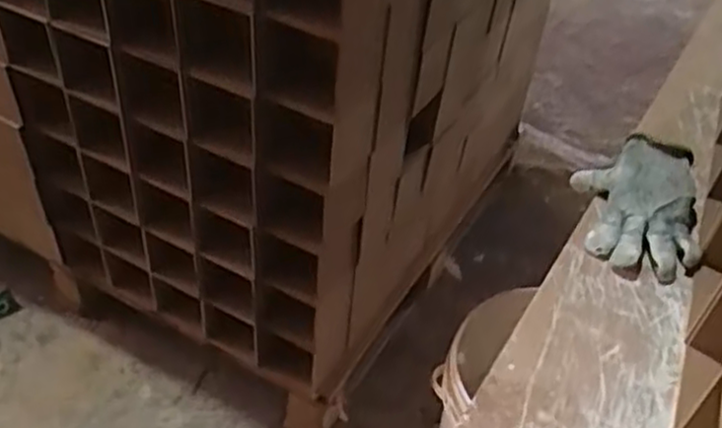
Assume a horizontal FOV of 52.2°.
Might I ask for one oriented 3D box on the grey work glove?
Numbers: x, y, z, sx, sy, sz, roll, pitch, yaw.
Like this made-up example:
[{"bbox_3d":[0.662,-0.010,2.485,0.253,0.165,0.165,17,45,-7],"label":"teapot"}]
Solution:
[{"bbox_3d":[0.282,-0.014,0.748,0.122,0.040,0.176,13,41,6],"label":"grey work glove"}]

